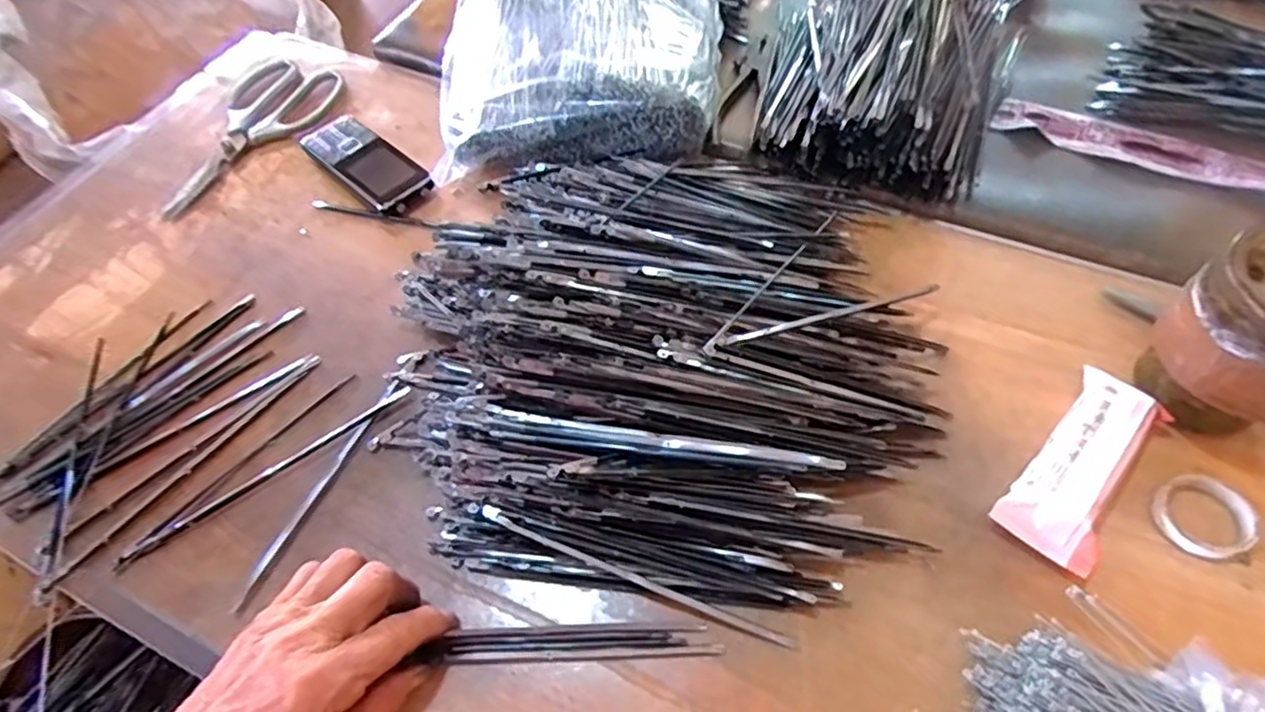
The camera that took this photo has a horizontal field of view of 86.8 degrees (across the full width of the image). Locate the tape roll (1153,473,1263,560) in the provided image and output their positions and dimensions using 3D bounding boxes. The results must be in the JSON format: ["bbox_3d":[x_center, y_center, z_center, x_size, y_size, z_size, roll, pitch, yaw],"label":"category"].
[{"bbox_3d":[0.319,0.089,0.373,0.046,0.011,0.046,-1,57,2],"label":"tape roll"}]

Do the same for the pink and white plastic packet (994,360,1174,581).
[{"bbox_3d":[0.259,0.060,0.380,0.049,0.021,0.121,36,66,23],"label":"pink and white plastic packet"}]

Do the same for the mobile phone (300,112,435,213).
[{"bbox_3d":[-0.216,-0.159,0.550,0.126,0.021,0.057,36,65,23],"label":"mobile phone"}]

